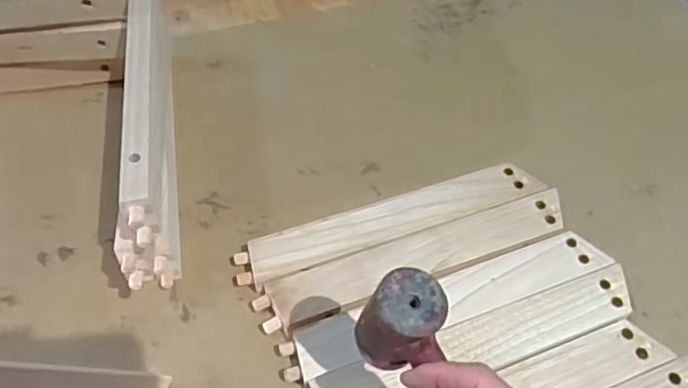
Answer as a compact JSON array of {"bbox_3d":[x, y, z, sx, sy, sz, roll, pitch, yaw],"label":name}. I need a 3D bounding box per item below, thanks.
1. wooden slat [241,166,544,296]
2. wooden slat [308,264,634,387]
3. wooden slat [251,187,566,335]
[{"bbox_3d":[0.047,0.028,0.564,0.290,0.025,0.047,-17,57,-13],"label":"wooden slat"},{"bbox_3d":[0.107,0.127,0.490,0.286,0.027,0.047,-17,57,-13],"label":"wooden slat"},{"bbox_3d":[0.067,0.060,0.537,0.288,0.024,0.044,-17,57,-13],"label":"wooden slat"}]

